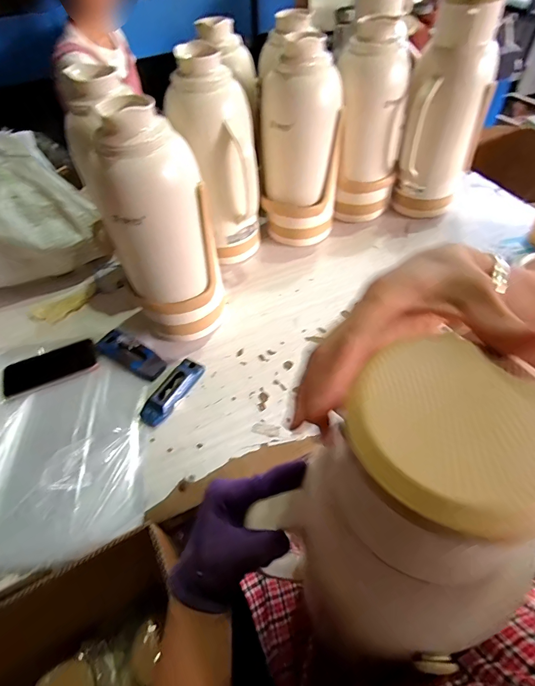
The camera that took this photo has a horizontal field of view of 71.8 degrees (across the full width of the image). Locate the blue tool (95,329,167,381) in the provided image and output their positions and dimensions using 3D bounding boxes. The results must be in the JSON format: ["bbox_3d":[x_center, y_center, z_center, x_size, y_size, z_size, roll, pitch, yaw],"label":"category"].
[{"bbox_3d":[-0.256,0.019,0.690,0.146,0.022,0.053,27,58,23],"label":"blue tool"}]

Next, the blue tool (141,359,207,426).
[{"bbox_3d":[-0.162,0.081,0.641,0.045,0.026,0.135,22,56,20],"label":"blue tool"}]

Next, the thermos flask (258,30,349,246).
[{"bbox_3d":[0.072,-0.397,0.789,0.156,0.375,0.128,16,55,16],"label":"thermos flask"}]

